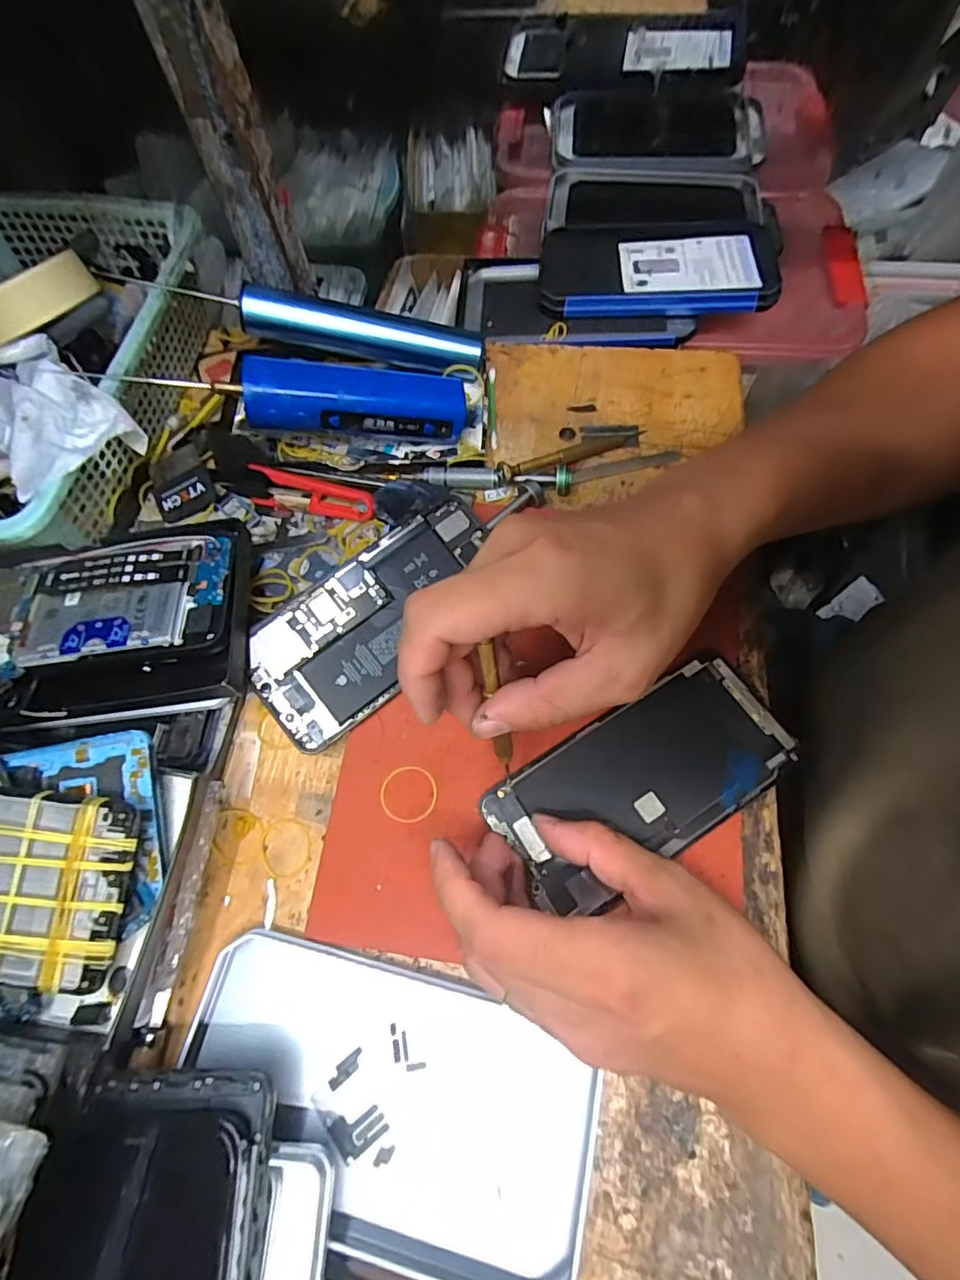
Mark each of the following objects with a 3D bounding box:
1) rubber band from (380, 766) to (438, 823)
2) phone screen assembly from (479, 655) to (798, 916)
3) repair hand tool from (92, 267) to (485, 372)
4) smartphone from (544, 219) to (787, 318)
[{"bbox_3d":[-0.037,0.079,0.289,0.029,0.004,0.028,-1,67,2],"label":"rubber band"},{"bbox_3d":[0.083,0.070,0.286,0.151,0.006,0.074,-26,68,-8],"label":"phone screen assembly"},{"bbox_3d":[-0.110,-0.206,0.365,0.225,0.023,0.021,6,67,-12],"label":"repair hand tool"},{"bbox_3d":[0.137,-0.292,0.441,0.175,0.015,0.099,3,67,4],"label":"smartphone"}]

